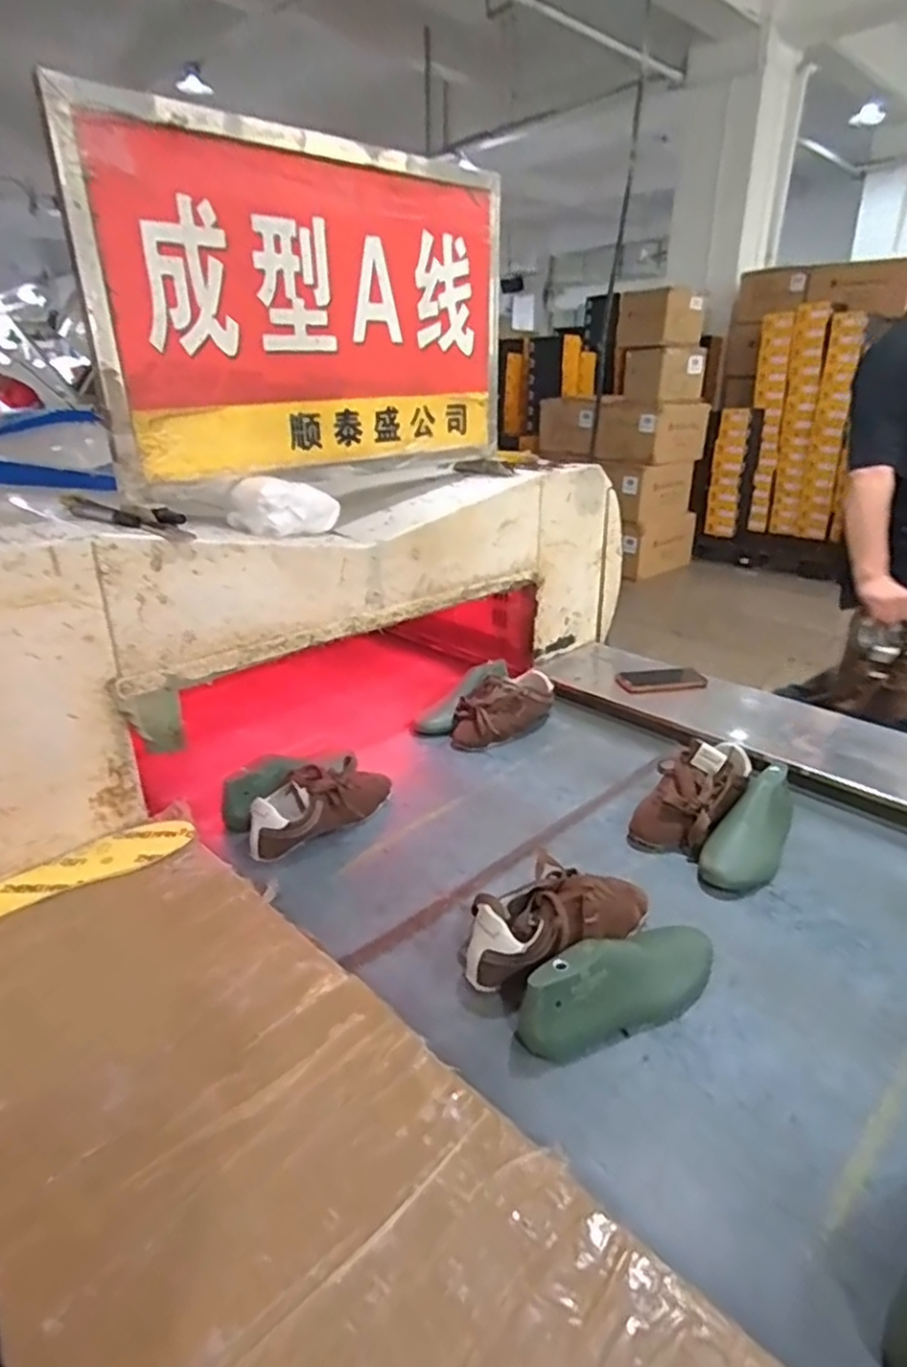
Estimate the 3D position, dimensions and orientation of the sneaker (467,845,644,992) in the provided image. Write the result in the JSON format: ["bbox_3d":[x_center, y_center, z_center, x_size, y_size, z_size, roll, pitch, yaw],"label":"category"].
[{"bbox_3d":[0.117,0.258,0.787,0.232,0.087,0.088,-15,27,-28],"label":"sneaker"}]

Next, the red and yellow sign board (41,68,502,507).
[{"bbox_3d":[-0.184,-0.548,1.061,0.038,0.441,0.717,20,32,40],"label":"red and yellow sign board"}]

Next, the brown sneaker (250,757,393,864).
[{"bbox_3d":[-0.192,0.170,1.008,0.090,0.083,0.233,21,32,41],"label":"brown sneaker"}]

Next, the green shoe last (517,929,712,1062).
[{"bbox_3d":[0.179,0.297,0.712,0.245,0.081,0.072,-16,28,-30],"label":"green shoe last"}]

